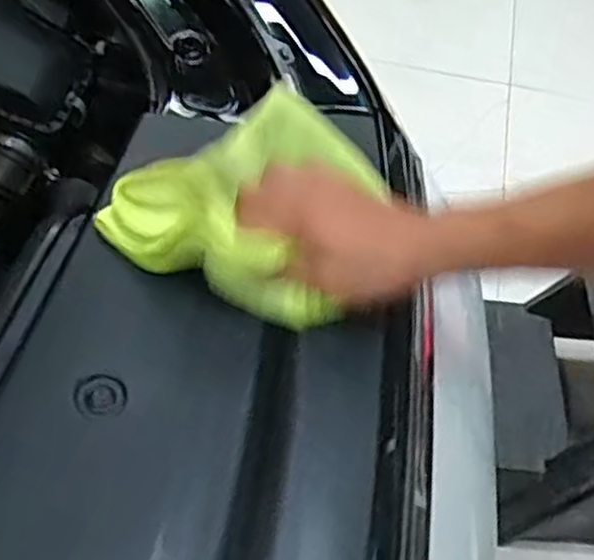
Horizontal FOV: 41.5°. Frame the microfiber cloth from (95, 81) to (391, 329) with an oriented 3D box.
[{"bbox_3d":[-0.014,-0.056,0.553,0.169,0.048,0.183,36,57,20],"label":"microfiber cloth"}]

